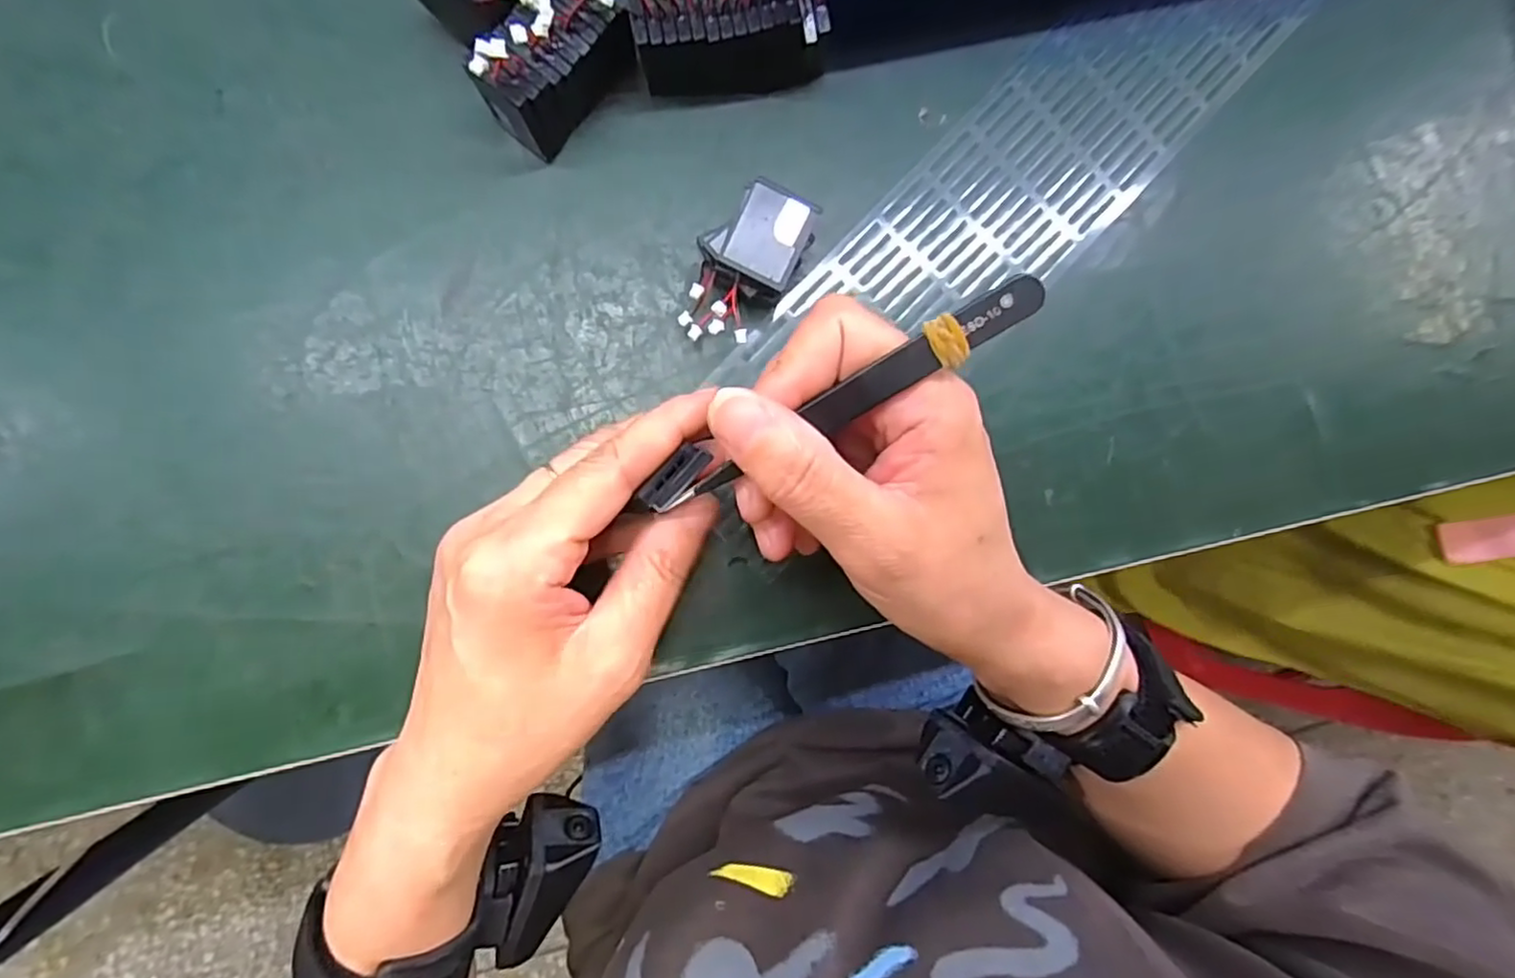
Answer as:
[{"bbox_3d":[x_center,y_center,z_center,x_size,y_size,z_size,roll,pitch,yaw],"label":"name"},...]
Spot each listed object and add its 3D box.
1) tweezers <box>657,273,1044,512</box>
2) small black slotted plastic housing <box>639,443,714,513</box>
[{"bbox_3d":[0.023,-0.023,0.189,0.116,0.004,0.011,-31,94,15],"label":"tweezers"},{"bbox_3d":[-0.024,-0.004,0.207,0.010,0.004,0.025,45,68,-5],"label":"small black slotted plastic housing"}]

